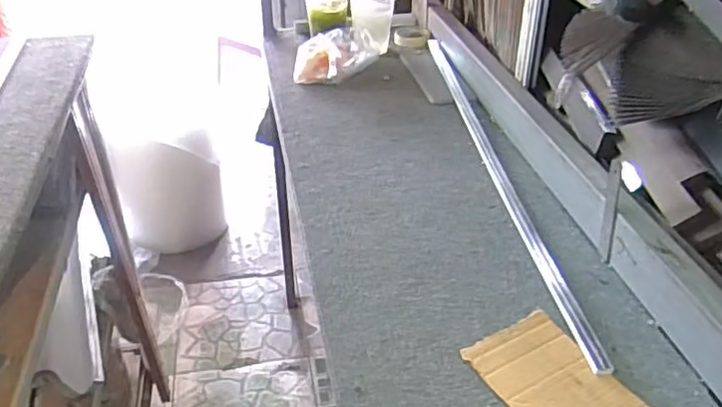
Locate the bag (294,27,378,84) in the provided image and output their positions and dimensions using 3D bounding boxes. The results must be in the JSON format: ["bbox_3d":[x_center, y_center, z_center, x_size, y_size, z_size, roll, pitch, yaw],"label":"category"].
[{"bbox_3d":[-0.058,-0.339,1.432,0.186,0.059,0.167,-2,35,-3],"label":"bag"}]

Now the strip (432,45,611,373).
[{"bbox_3d":[0.232,-0.114,1.146,0.032,0.011,1.038,-2,35,-4],"label":"strip"}]

